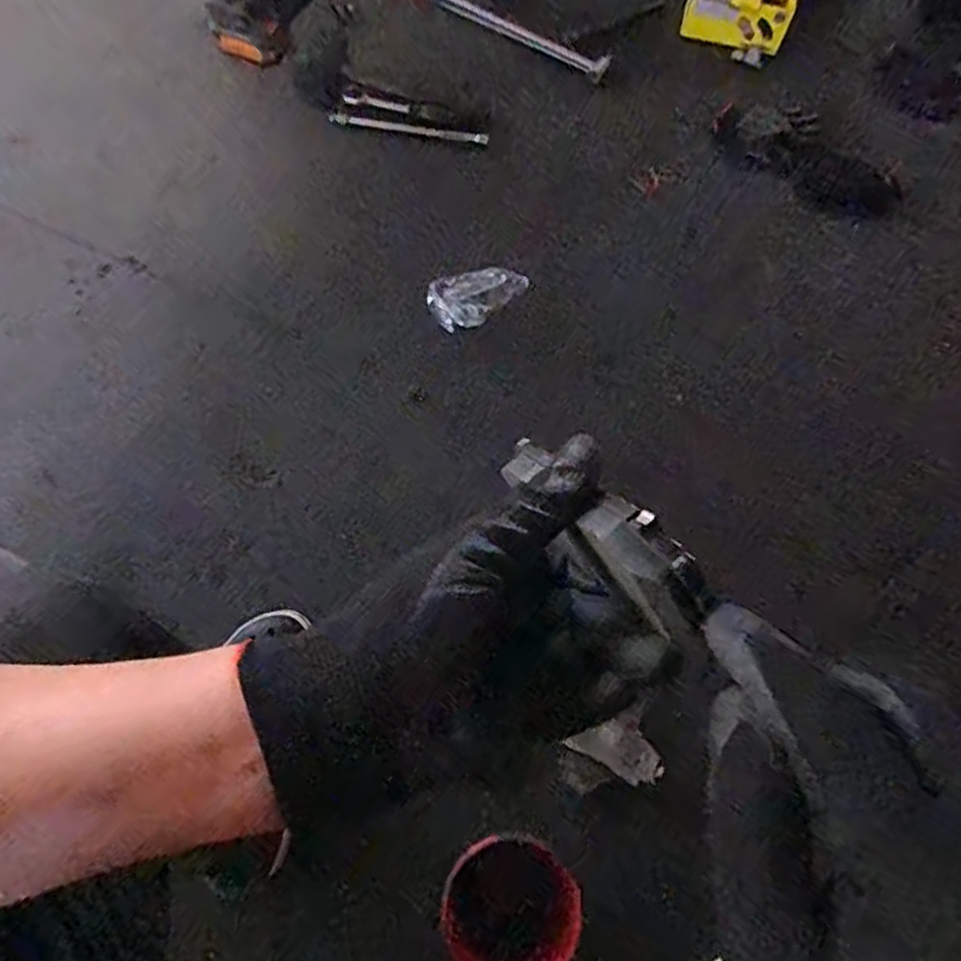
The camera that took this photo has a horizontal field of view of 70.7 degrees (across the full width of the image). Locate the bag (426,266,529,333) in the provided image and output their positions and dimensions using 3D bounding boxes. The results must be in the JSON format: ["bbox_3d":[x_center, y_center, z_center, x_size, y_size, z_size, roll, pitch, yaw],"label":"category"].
[{"bbox_3d":[-0.010,-0.285,1.024,0.098,0.036,0.138,40,73,12],"label":"bag"}]

